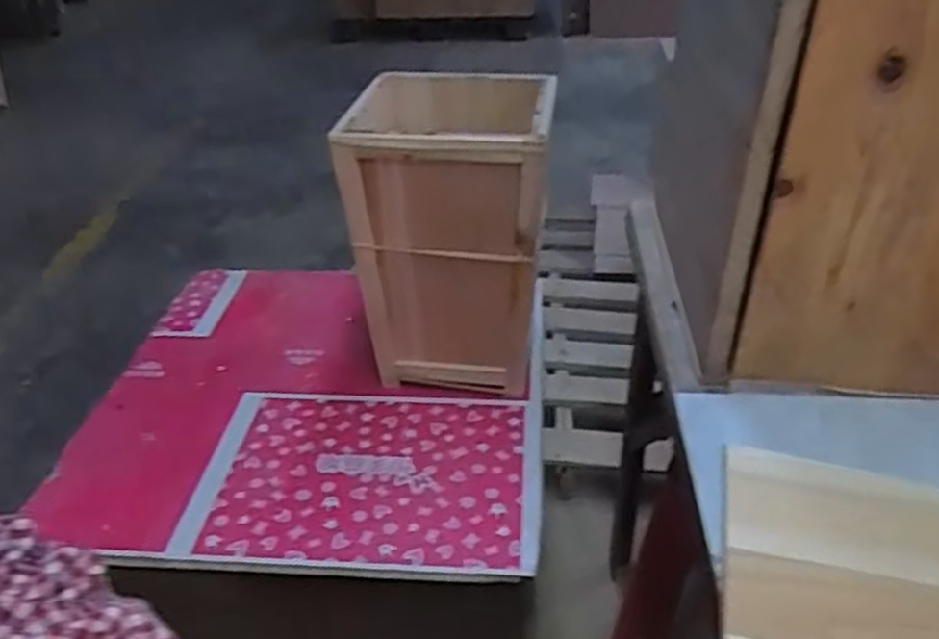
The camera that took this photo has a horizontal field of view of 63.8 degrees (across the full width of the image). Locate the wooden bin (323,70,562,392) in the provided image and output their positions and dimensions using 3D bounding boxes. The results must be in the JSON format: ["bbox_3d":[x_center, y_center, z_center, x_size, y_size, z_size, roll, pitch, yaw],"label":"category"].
[{"bbox_3d":[-0.017,-0.105,1.006,0.240,0.384,0.242,3,35,7],"label":"wooden bin"}]

